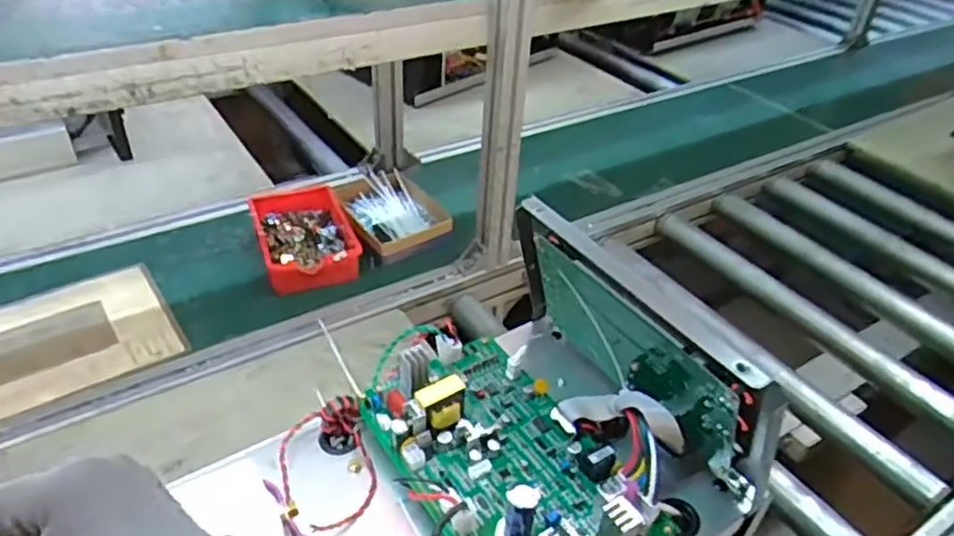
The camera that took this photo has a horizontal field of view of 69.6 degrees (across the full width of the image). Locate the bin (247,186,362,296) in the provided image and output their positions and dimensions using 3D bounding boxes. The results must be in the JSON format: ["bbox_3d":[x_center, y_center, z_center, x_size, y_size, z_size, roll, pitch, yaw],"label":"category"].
[{"bbox_3d":[-0.262,-0.041,1.047,0.135,0.061,0.205,-13,41,-20],"label":"bin"}]

